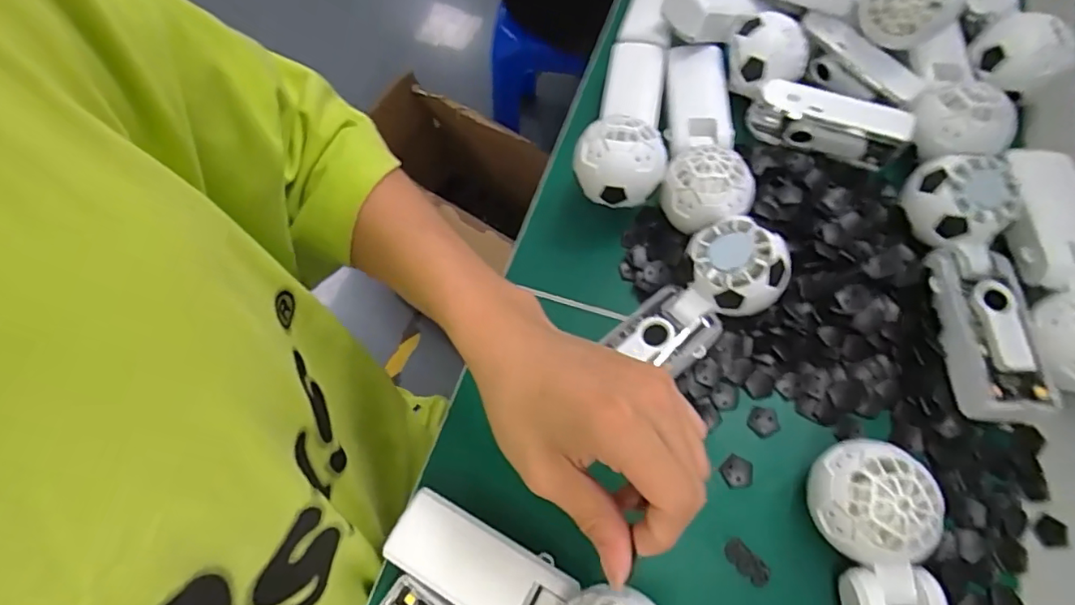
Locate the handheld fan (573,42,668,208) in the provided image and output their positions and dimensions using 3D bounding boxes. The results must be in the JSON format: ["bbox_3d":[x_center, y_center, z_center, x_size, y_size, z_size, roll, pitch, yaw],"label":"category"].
[{"bbox_3d":[0.067,-0.142,0.433,0.061,0.055,0.169,7,47,7],"label":"handheld fan"}]

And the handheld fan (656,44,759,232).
[{"bbox_3d":[0.125,-0.126,0.426,0.058,0.051,0.168,5,53,5],"label":"handheld fan"}]

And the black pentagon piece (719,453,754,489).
[{"bbox_3d":[0.126,0.107,0.351,0.019,0.004,0.019,42,74,19],"label":"black pentagon piece"}]

